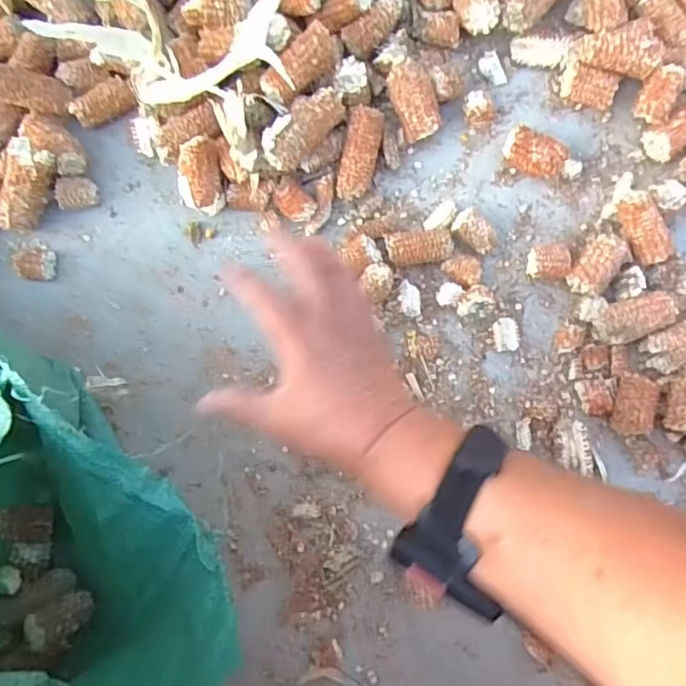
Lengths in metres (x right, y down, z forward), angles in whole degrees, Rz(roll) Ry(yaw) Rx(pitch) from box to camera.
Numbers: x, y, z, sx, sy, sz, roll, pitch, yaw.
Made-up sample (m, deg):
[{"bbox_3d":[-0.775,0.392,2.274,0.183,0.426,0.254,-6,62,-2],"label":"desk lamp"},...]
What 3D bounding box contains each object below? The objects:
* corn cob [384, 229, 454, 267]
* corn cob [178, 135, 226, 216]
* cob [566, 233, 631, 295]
[{"bbox_3d":[0.065,-0.081,0.488,0.056,0.024,0.029,0,84,3],"label":"corn cob"},{"bbox_3d":[-0.123,-0.146,0.494,0.039,0.030,0.063,4,121,2],"label":"corn cob"},{"bbox_3d":[0.211,-0.064,0.481,0.033,0.031,0.055,39,87,6],"label":"cob"}]

